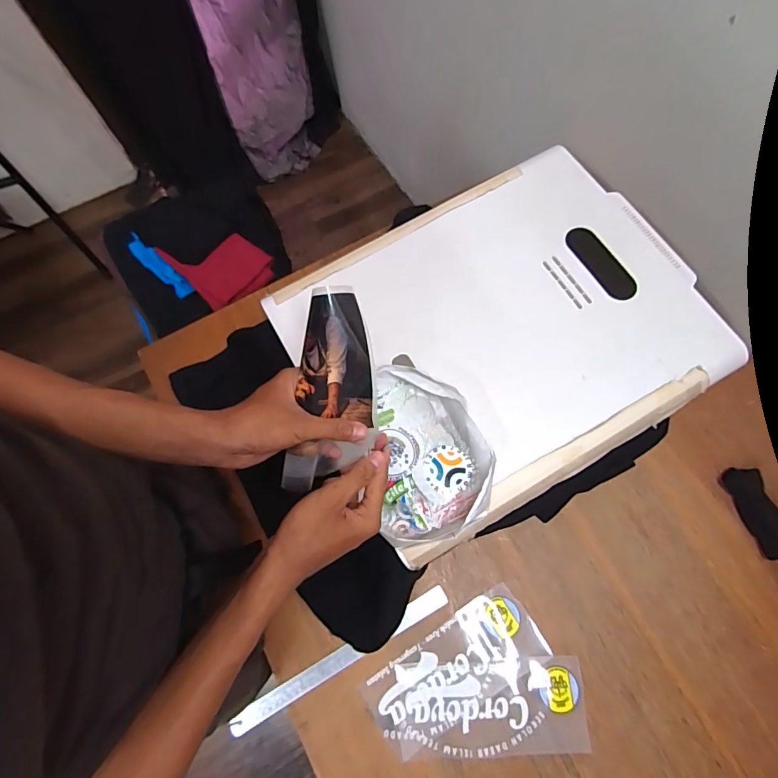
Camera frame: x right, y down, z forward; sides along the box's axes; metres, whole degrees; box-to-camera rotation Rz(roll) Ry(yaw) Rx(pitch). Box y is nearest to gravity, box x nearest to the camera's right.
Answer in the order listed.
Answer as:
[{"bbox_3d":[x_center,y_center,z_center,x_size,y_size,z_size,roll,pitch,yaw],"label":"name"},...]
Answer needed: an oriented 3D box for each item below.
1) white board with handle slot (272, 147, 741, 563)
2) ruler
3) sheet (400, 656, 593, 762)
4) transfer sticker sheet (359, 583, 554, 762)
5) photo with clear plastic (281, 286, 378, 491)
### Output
[{"bbox_3d":[0.147,-0.081,0.577,0.499,0.040,0.407,-28,71,-8],"label":"white board with handle slot"},{"bbox_3d":[-0.066,0.375,0.604,0.333,0.006,0.027,-29,75,-9],"label":"ruler"},{"bbox_3d":[0.138,0.425,0.584,0.240,0.005,0.111,-3,71,1],"label":"sheet"},{"bbox_3d":[0.092,0.384,0.597,0.242,0.006,0.108,-30,75,-10],"label":"transfer sticker sheet"},{"bbox_3d":[-0.050,0.004,0.416,0.079,0.022,0.192,9,100,6],"label":"photo with clear plastic"}]

